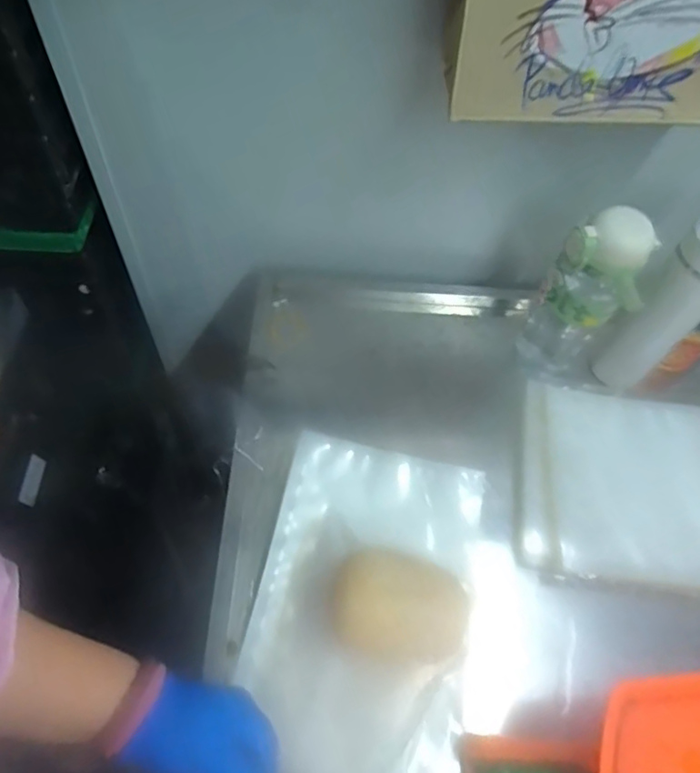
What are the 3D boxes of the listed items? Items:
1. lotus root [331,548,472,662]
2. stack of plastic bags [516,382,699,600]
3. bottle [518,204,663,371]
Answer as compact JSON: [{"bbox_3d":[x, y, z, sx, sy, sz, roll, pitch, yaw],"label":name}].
[{"bbox_3d":[0.043,0.196,0.505,0.113,0.079,0.077,13,58,4],"label":"lotus root"},{"bbox_3d":[0.347,0.114,0.616,0.326,0.033,0.212,9,58,1],"label":"stack of plastic bags"},{"bbox_3d":[0.255,-0.090,0.636,0.090,0.231,0.071,32,61,15],"label":"bottle"}]

